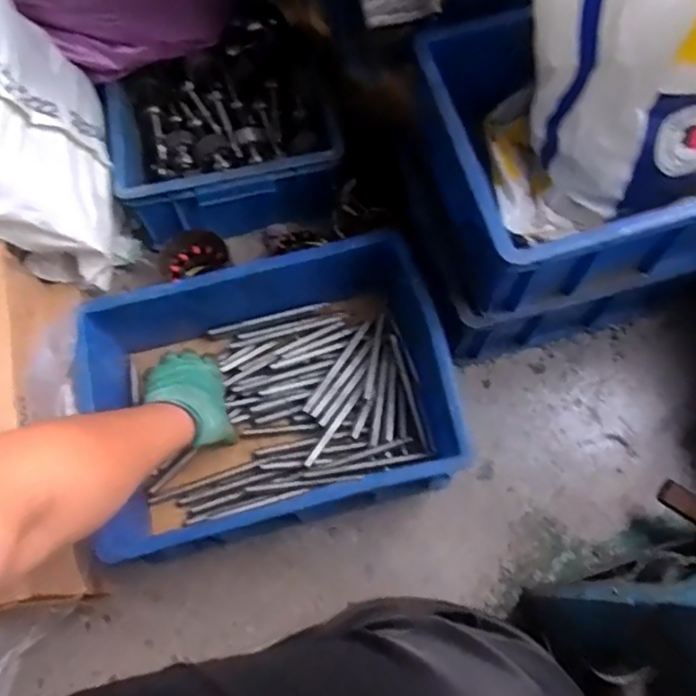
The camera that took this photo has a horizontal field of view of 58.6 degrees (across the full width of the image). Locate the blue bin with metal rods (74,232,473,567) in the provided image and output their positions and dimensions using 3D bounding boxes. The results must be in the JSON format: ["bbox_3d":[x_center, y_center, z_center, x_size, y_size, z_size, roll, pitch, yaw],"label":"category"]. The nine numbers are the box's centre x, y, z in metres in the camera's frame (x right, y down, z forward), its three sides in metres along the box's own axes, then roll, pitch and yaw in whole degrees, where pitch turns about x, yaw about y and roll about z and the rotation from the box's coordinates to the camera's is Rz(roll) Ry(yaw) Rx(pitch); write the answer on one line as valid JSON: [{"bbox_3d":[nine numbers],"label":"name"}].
[{"bbox_3d":[-0.089,0.057,0.740,0.396,0.130,0.288,-14,70,-3],"label":"blue bin with metal rods"}]

